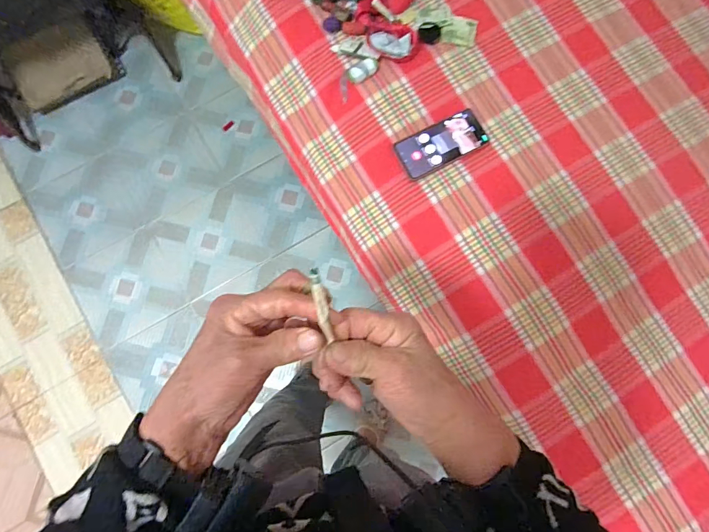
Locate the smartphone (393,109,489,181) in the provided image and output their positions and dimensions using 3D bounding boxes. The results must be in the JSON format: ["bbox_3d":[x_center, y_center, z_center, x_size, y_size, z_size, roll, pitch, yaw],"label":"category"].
[{"bbox_3d":[0.156,-0.218,0.699,0.162,0.013,0.077,-26,85,-8],"label":"smartphone"}]

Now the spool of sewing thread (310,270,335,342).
[{"bbox_3d":[-0.023,0.029,0.280,0.009,0.006,0.057,-12,113,-7],"label":"spool of sewing thread"}]

